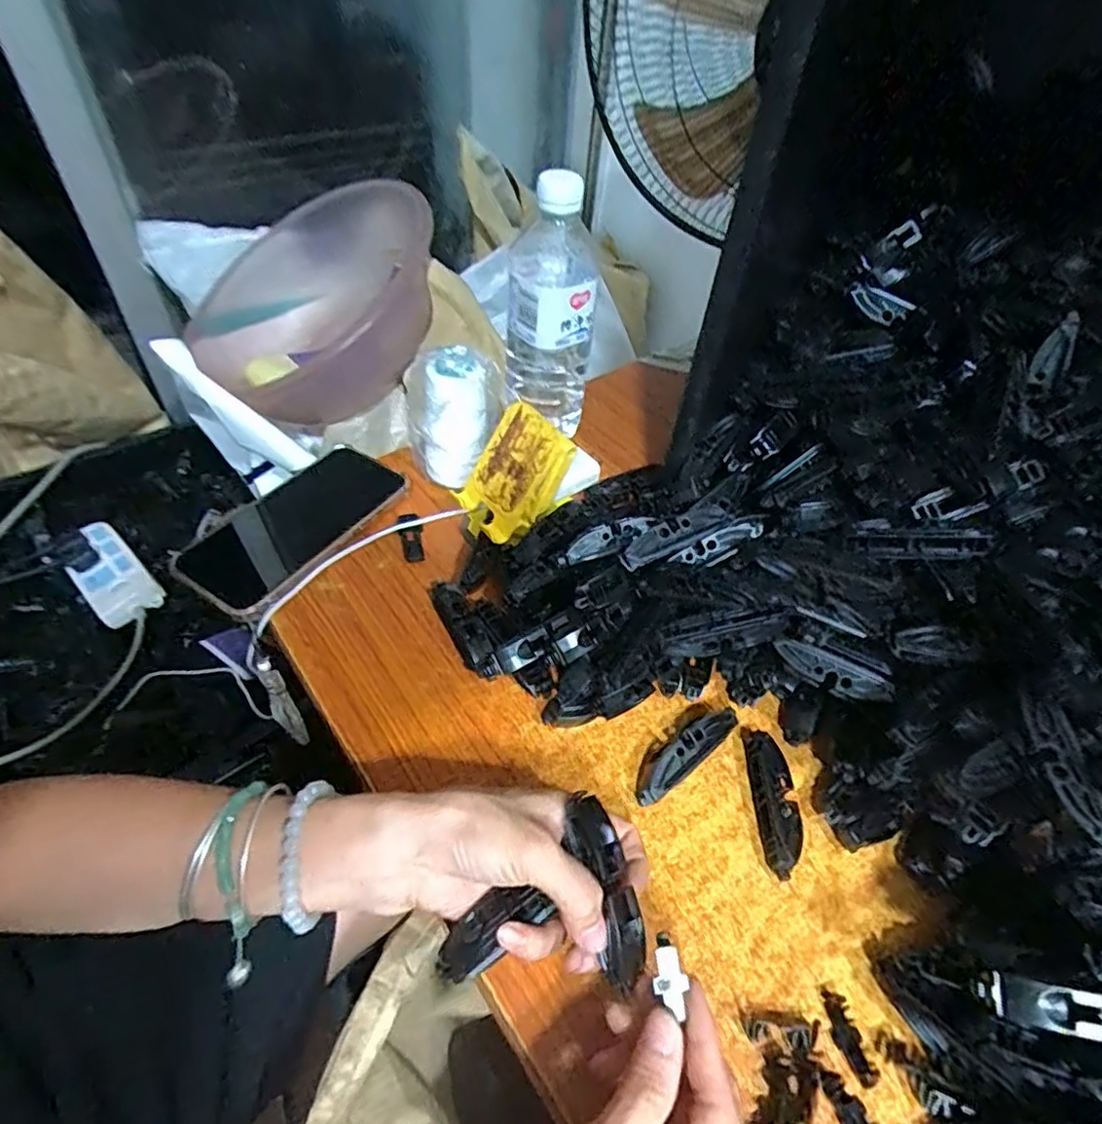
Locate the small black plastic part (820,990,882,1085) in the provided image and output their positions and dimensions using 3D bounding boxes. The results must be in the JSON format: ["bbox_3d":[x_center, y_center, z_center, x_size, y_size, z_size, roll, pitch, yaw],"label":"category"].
[{"bbox_3d":[0.139,0.221,0.290,0.013,0.004,0.036,-10,50,-14],"label":"small black plastic part"}]

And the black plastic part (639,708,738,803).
[{"bbox_3d":[0.078,0.114,0.367,0.076,0.021,0.022,-27,56,-27],"label":"black plastic part"}]

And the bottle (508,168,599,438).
[{"bbox_3d":[0.000,-0.199,0.496,0.068,0.181,0.064,4,48,-2],"label":"bottle"}]

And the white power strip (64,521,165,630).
[{"bbox_3d":[-0.584,0.016,0.821,0.178,0.024,0.075,37,55,25],"label":"white power strip"}]

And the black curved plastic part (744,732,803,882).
[{"bbox_3d":[0.128,0.137,0.354,0.022,0.013,0.078,3,48,-3],"label":"black curved plastic part"}]

